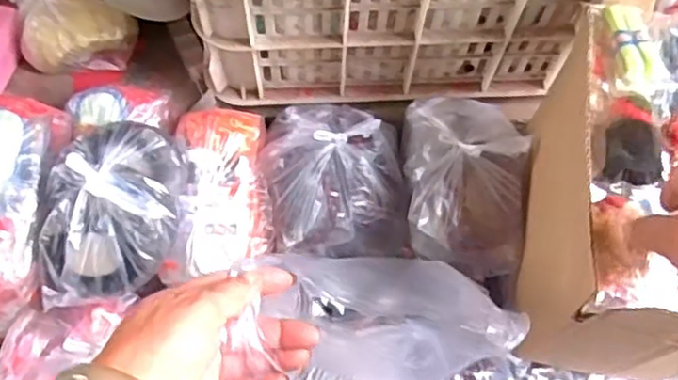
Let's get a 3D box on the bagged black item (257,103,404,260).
[{"bbox_3d":[-0.005,-0.011,0.639,0.134,0.076,0.170,-1,65,-1],"label":"bagged black item"}]

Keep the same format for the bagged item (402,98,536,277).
[{"bbox_3d":[0.117,-0.015,0.632,0.115,0.080,0.180,3,65,1],"label":"bagged item"}]

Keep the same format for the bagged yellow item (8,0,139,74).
[{"bbox_3d":[-0.298,-0.181,0.697,0.151,0.061,0.092,38,71,16],"label":"bagged yellow item"}]

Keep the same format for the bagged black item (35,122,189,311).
[{"bbox_3d":[-0.196,0.015,0.574,0.115,0.059,0.152,-1,65,0],"label":"bagged black item"}]

